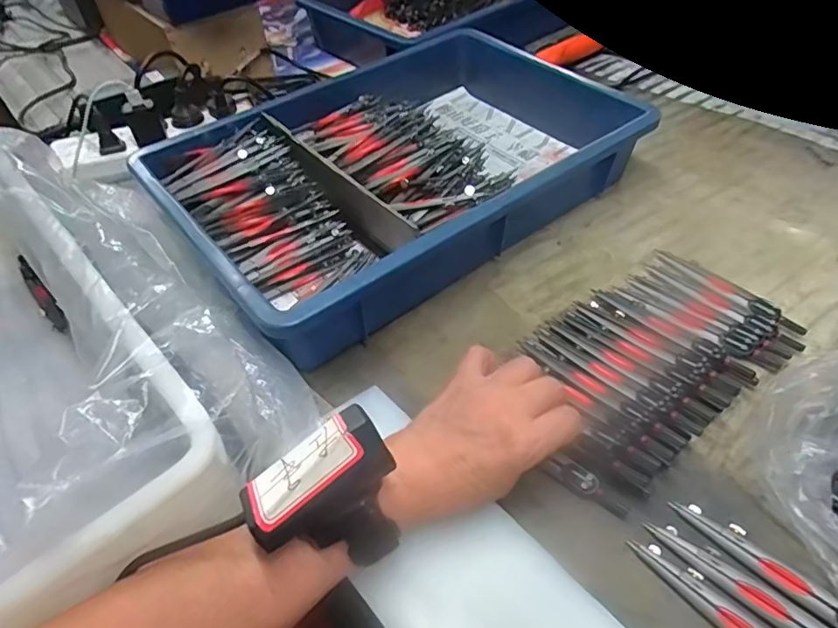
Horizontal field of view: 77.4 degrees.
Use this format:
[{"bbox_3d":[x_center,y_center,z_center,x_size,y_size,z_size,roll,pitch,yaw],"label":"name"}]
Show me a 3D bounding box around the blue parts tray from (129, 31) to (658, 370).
[{"bbox_3d":[-0.017,-0.151,0.517,0.425,0.070,0.289,-31,55,-24],"label":"blue parts tray"}]

